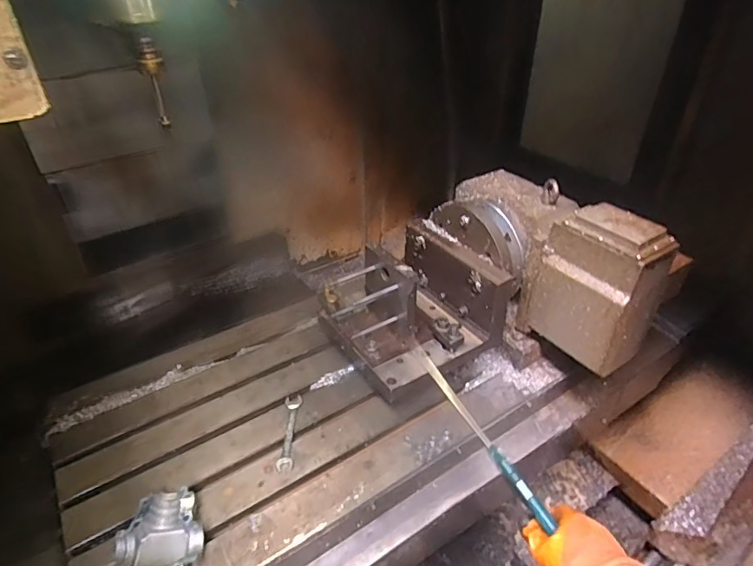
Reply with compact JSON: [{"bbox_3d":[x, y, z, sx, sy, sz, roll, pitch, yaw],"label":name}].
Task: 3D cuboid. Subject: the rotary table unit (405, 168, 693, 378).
[{"bbox_3d":[0.333,-0.041,1.072,0.306,0.322,0.490,-22,41,-27],"label":"rotary table unit"}]

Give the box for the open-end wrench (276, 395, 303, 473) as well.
[{"bbox_3d":[-0.177,0.302,0.996,0.037,0.007,0.189,-3,35,-3],"label":"open-end wrench"}]

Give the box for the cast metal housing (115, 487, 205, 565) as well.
[{"bbox_3d":[-0.361,0.431,0.812,0.131,0.054,0.144,-17,39,-22],"label":"cast metal housing"}]

